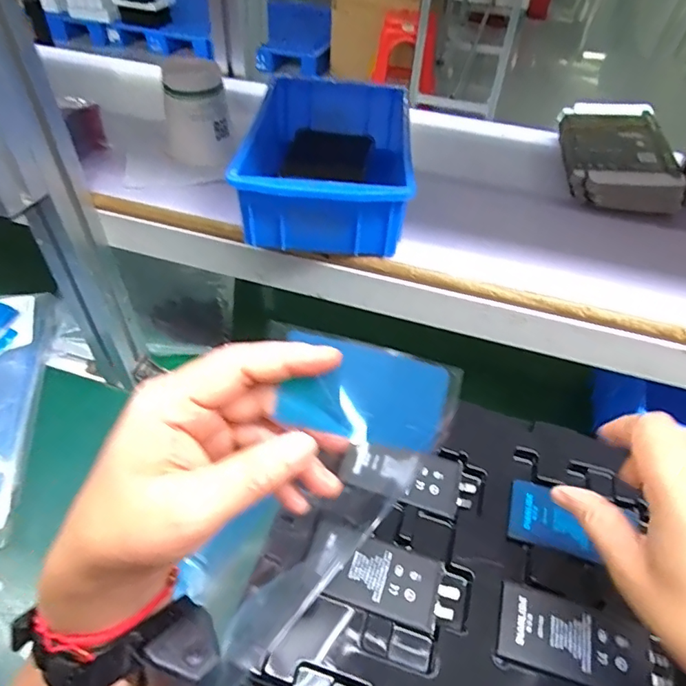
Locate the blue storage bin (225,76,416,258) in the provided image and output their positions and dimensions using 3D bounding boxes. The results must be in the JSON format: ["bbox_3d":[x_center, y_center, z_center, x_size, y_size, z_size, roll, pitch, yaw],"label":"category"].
[{"bbox_3d":[-0.018,-0.156,0.435,0.130,0.067,0.194,3,46,-2],"label":"blue storage bin"}]

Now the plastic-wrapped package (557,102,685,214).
[{"bbox_3d":[0.264,-0.189,0.492,0.092,0.035,0.178,11,47,6],"label":"plastic-wrapped package"}]

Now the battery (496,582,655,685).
[{"bbox_3d":[0.135,0.175,0.295,0.084,0.007,0.041,16,47,11],"label":"battery"}]

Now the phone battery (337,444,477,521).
[{"bbox_3d":[0.046,0.095,0.358,0.091,0.004,0.041,18,51,4],"label":"phone battery"}]

